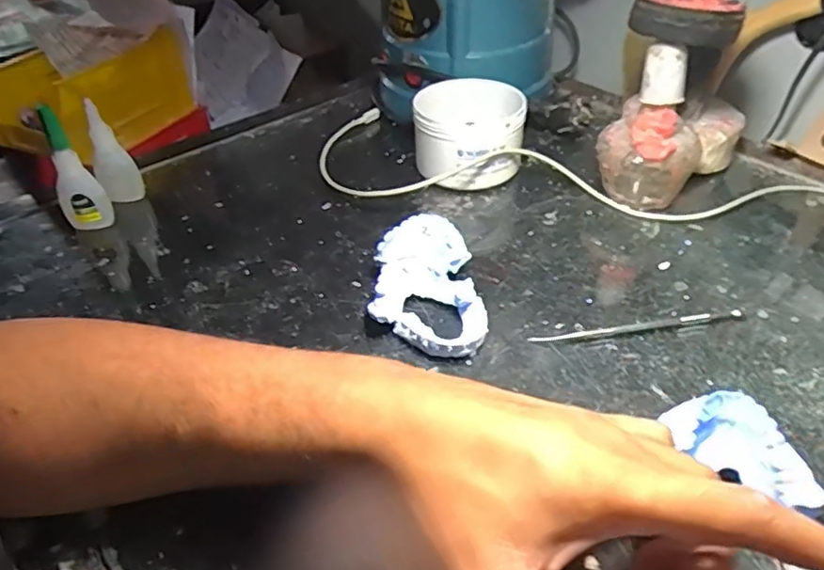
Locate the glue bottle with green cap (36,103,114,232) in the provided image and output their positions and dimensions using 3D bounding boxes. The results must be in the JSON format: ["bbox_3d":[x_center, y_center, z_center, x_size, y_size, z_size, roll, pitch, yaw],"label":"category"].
[{"bbox_3d":[-0.261,-0.085,0.468,0.032,0.102,0.019,-27,46,-24],"label":"glue bottle with green cap"}]

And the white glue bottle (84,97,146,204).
[{"bbox_3d":[-0.250,-0.105,0.506,0.032,0.077,0.023,-26,44,-24],"label":"white glue bottle"}]

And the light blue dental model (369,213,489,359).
[{"bbox_3d":[0.008,0.001,0.405,0.069,0.027,0.120,-7,41,-4],"label":"light blue dental model"}]

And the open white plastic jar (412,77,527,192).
[{"bbox_3d":[0.048,-0.126,0.522,0.088,0.069,0.087,-2,41,2],"label":"open white plastic jar"}]

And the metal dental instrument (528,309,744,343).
[{"bbox_3d":[0.141,0.026,0.382,0.136,0.004,0.009,-8,41,-4],"label":"metal dental instrument"}]

